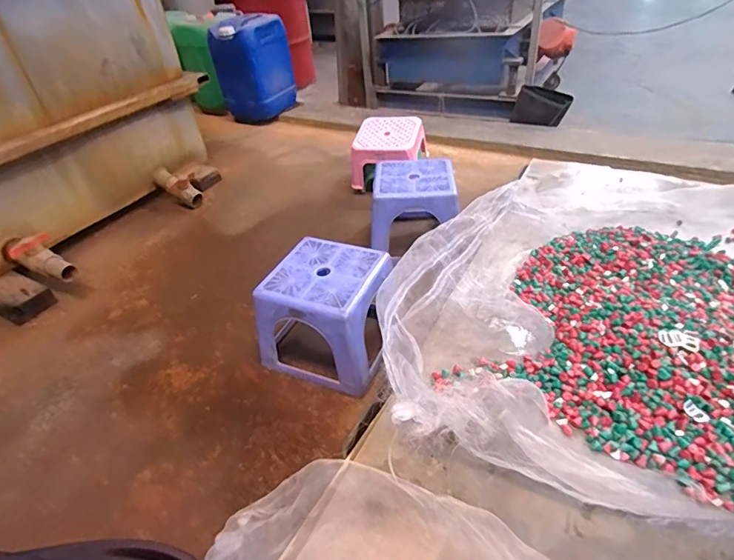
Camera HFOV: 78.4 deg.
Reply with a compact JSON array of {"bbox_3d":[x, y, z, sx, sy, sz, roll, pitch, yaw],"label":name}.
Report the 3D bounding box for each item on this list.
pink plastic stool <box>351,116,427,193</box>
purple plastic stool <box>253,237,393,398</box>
[{"bbox_3d":[0.083,-0.458,1.593,0.235,0.173,0.253,8,41,17],"label":"pink plastic stool"},{"bbox_3d":[-0.077,0.075,0.971,0.245,0.212,0.232,12,41,22],"label":"purple plastic stool"}]

